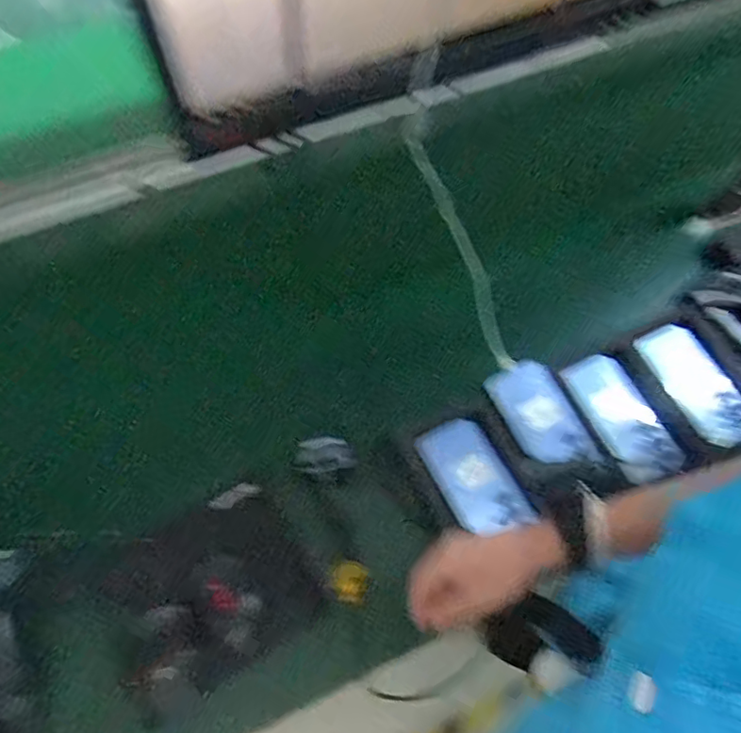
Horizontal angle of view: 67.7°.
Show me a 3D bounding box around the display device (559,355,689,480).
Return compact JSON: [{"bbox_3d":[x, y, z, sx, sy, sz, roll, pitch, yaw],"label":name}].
[{"bbox_3d":[0.338,0.064,0.739,0.089,0.014,0.175,-24,67,-12],"label":"display device"}]

